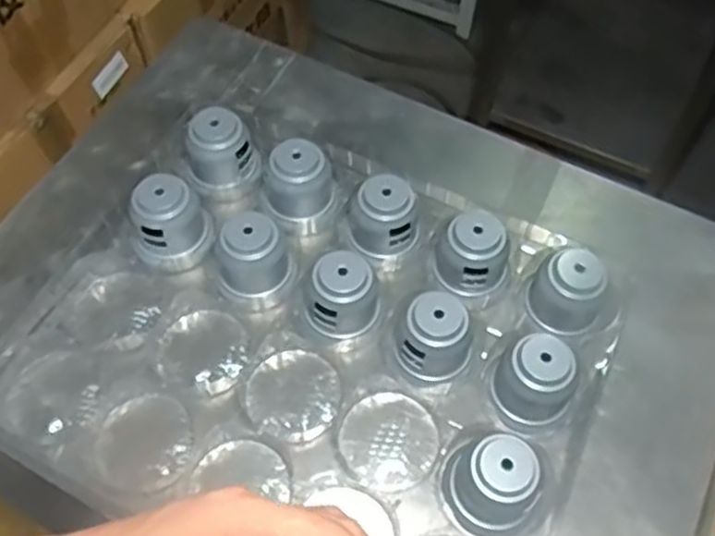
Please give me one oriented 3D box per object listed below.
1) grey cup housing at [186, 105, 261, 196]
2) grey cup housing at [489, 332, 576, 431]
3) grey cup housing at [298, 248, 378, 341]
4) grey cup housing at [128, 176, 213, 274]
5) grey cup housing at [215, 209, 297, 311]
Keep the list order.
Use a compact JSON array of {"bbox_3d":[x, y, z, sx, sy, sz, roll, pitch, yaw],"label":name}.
[{"bbox_3d":[-0.155,-0.126,0.840,0.083,0.092,0.071,-18,62,-10],"label":"grey cup housing"},{"bbox_3d":[0.172,0.108,0.707,0.071,0.079,0.074,-18,62,-10],"label":"grey cup housing"},{"bbox_3d":[-0.019,0.030,0.751,0.073,0.078,0.069,-23,63,-13],"label":"grey cup housing"},{"bbox_3d":[-0.202,-0.047,0.786,0.073,0.077,0.077,12,61,7],"label":"grey cup housing"},{"bbox_3d":[-0.104,-0.004,0.763,0.068,0.086,0.076,31,65,16],"label":"grey cup housing"}]

